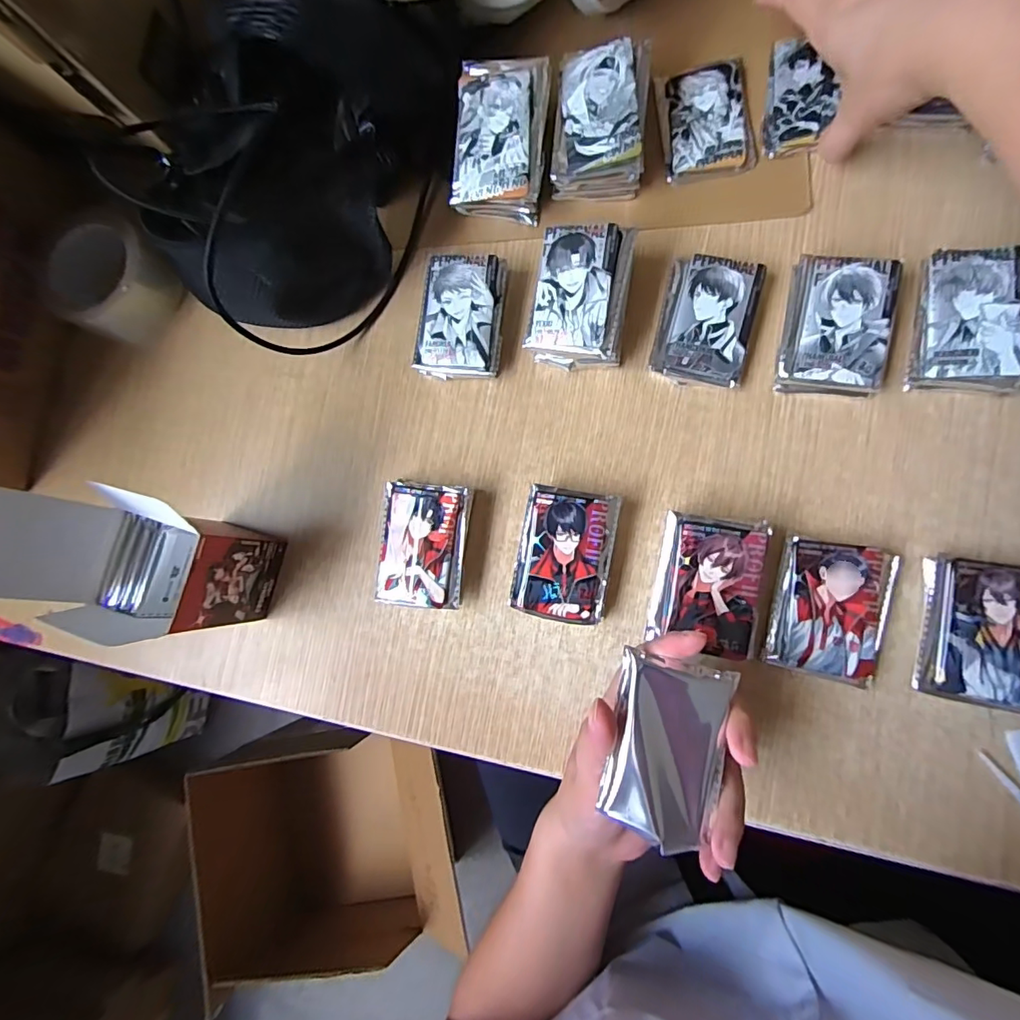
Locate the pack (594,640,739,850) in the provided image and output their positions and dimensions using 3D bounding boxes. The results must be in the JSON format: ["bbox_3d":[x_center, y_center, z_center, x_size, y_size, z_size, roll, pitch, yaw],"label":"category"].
[{"bbox_3d":[0.085,0.129,0.276,0.056,0.010,0.091,7,85,9],"label":"pack"}]

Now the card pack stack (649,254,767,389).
[{"bbox_3d":[0.142,-0.136,0.374,0.062,0.020,0.087,13,86,9],"label":"card pack stack"}]

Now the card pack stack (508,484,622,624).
[{"bbox_3d":[0.039,0.031,0.368,0.064,0.030,0.089,10,86,9],"label":"card pack stack"}]

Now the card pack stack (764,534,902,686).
[{"bbox_3d":[0.212,0.066,0.343,0.067,0.021,0.087,12,86,9],"label":"card pack stack"}]

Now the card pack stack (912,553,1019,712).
[{"bbox_3d":[0.297,0.077,0.327,0.059,0.023,0.087,9,85,9],"label":"card pack stack"}]

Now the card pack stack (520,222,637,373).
[{"bbox_3d":[0.052,-0.151,0.375,0.065,0.048,0.087,11,86,9],"label":"card pack stack"}]

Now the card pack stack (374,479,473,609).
[{"bbox_3d":[-0.064,0.025,0.383,0.063,0.027,0.089,3,85,8],"label":"card pack stack"}]

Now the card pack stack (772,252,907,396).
[{"bbox_3d":[0.223,-0.125,0.355,0.061,0.031,0.088,12,86,9],"label":"card pack stack"}]

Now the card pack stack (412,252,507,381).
[{"bbox_3d":[-0.037,-0.148,0.399,0.062,0.030,0.090,7,85,9],"label":"card pack stack"}]

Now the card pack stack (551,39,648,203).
[{"bbox_3d":[0.067,-0.283,0.385,0.066,0.047,0.095,4,85,8],"label":"card pack stack"}]

